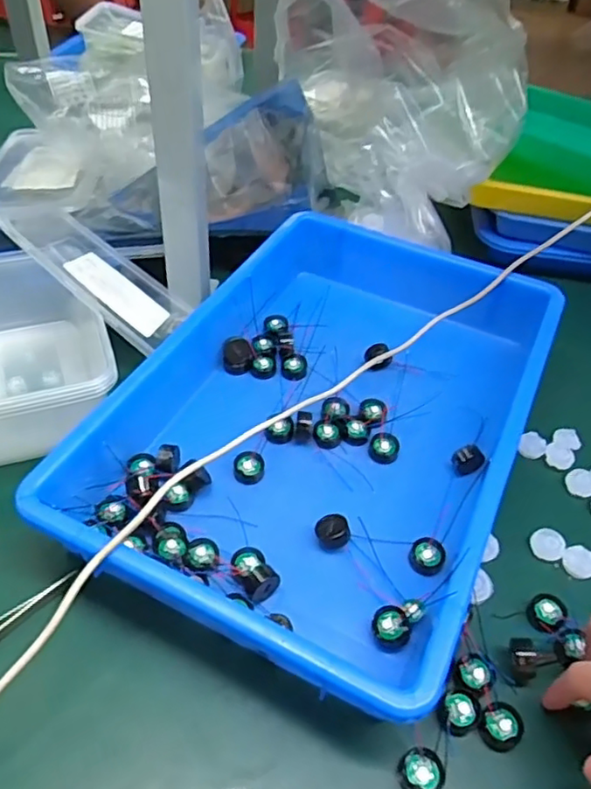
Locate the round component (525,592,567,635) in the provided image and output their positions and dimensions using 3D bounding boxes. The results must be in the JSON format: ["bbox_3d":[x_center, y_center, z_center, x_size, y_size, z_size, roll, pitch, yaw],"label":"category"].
[{"bbox_3d":[0.151,0.130,0.369,0.024,0.010,0.020,-32,56,-31],"label":"round component"}]

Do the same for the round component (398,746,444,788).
[{"bbox_3d":[0.063,0.188,0.304,0.022,0.009,0.020,2,45,-2],"label":"round component"}]

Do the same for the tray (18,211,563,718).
[{"bbox_3d":[0.035,0.010,0.437,0.253,0.066,0.363,22,47,16],"label":"tray"}]

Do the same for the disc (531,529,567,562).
[{"bbox_3d":[0.166,0.097,0.402,0.021,0.007,0.019,22,47,16],"label":"disc"}]

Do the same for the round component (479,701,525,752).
[{"bbox_3d":[0.108,0.175,0.323,0.021,0.011,0.021,2,45,-2],"label":"round component"}]

